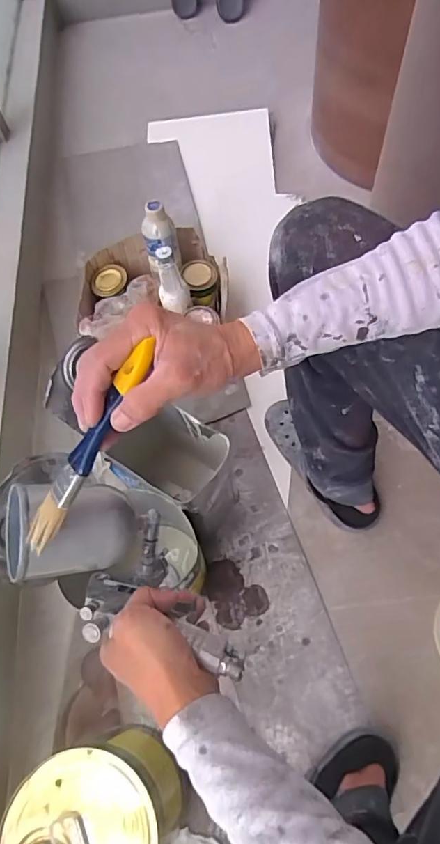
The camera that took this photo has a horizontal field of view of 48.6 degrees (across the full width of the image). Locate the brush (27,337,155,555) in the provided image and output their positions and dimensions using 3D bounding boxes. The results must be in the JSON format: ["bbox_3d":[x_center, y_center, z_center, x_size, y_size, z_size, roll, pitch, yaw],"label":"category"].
[{"bbox_3d":[-0.096,0.020,0.352,0.021,0.010,0.176,35,101,16],"label":"brush"}]

